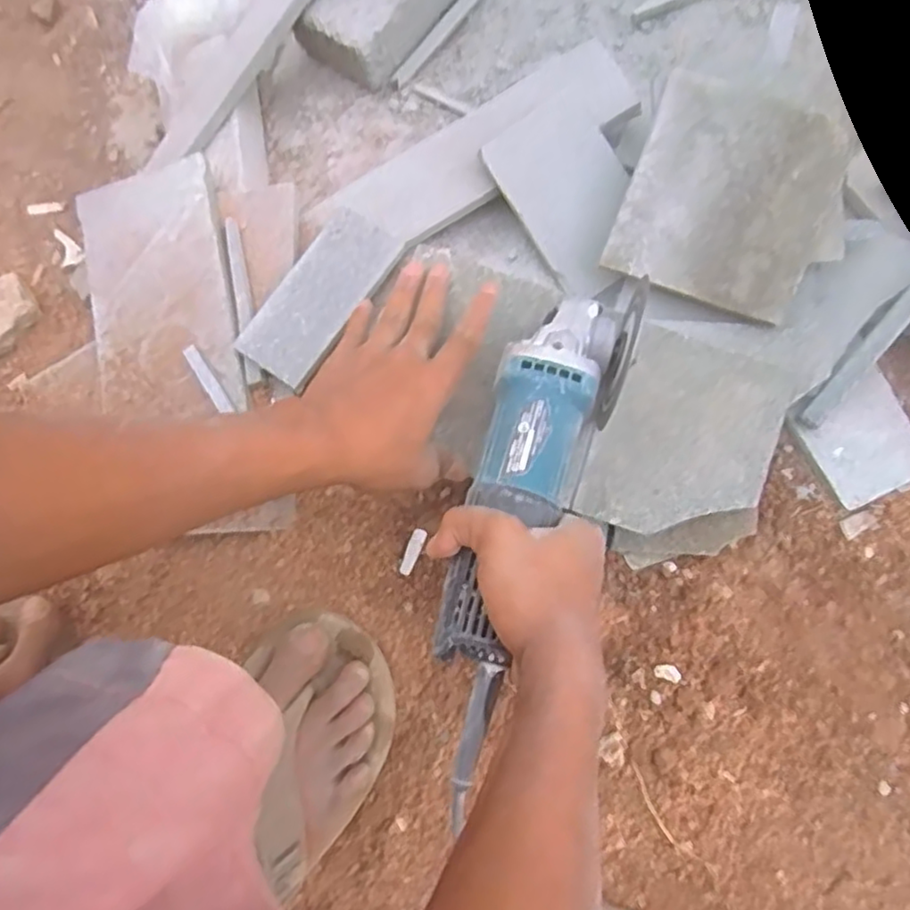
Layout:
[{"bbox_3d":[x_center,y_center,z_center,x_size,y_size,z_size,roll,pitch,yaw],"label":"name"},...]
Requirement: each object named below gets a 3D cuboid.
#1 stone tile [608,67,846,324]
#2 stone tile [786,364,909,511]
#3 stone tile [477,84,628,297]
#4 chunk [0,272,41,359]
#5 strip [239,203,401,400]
[{"bbox_3d":[0.210,-0.189,0.505,0.153,0.009,0.150,21,98,3],"label":"stone tile"},{"bbox_3d":[0.325,-0.013,0.539,0.084,0.008,0.090,-26,80,-3],"label":"stone tile"},{"bbox_3d":[0.100,-0.213,0.561,0.096,0.011,0.147,-34,98,-2],"label":"stone tile"},{"bbox_3d":[-0.428,-0.133,0.643,0.058,0.025,0.073,-38,76,-9],"label":"chunk"},{"bbox_3d":[-0.109,-0.131,0.552,0.063,0.012,0.151,34,79,8],"label":"strip"}]

